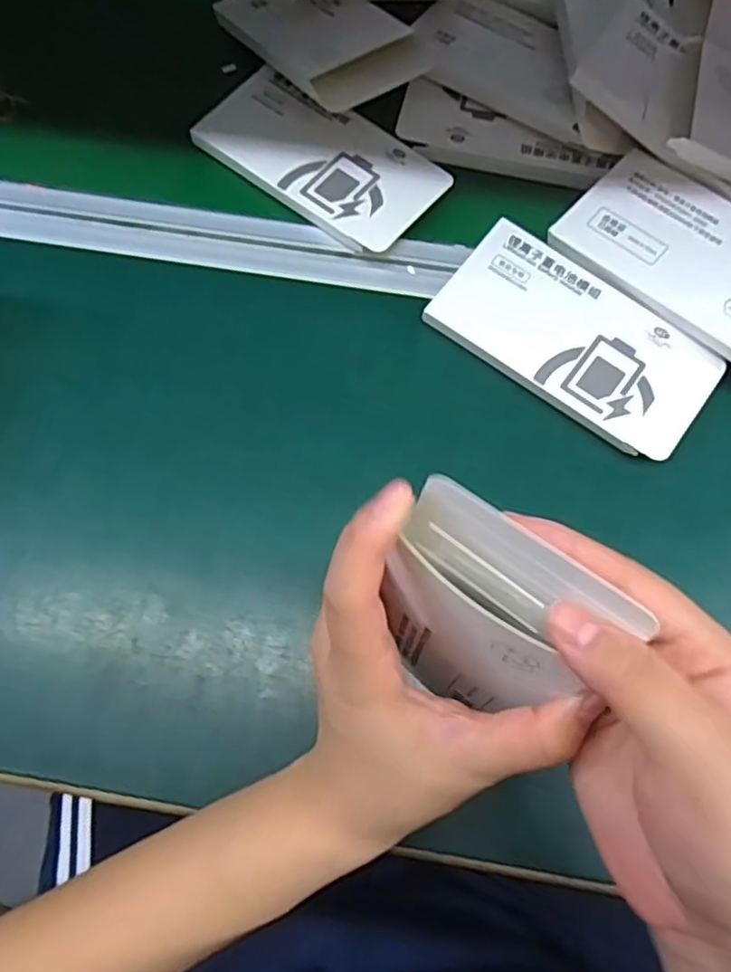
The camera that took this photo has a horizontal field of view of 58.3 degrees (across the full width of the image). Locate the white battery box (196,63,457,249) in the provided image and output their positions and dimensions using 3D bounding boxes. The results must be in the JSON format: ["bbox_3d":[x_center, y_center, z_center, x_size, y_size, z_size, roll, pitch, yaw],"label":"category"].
[{"bbox_3d":[-0.029,-0.210,0.420,0.155,0.007,0.081,36,76,10],"label":"white battery box"}]

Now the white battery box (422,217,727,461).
[{"bbox_3d":[0.121,-0.085,0.380,0.157,0.007,0.084,35,76,10],"label":"white battery box"}]

